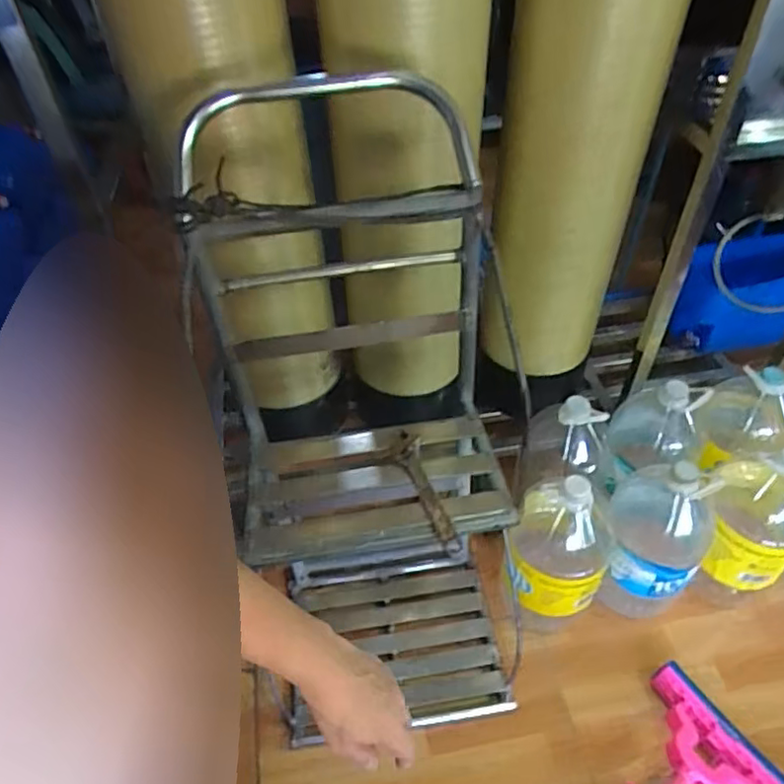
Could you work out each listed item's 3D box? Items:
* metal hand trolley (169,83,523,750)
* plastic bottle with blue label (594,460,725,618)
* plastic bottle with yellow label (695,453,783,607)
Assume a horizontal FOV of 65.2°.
[{"bbox_3d":[0.002,0.153,1.007,0.473,1.004,0.455,-7,46,-3],"label":"metal hand trolley"},{"bbox_3d":[0.519,0.291,1.202,0.187,0.410,0.177,-2,46,2],"label":"plastic bottle with blue label"},{"bbox_3d":[0.720,0.275,1.221,0.184,0.439,0.194,17,49,19],"label":"plastic bottle with yellow label"}]

